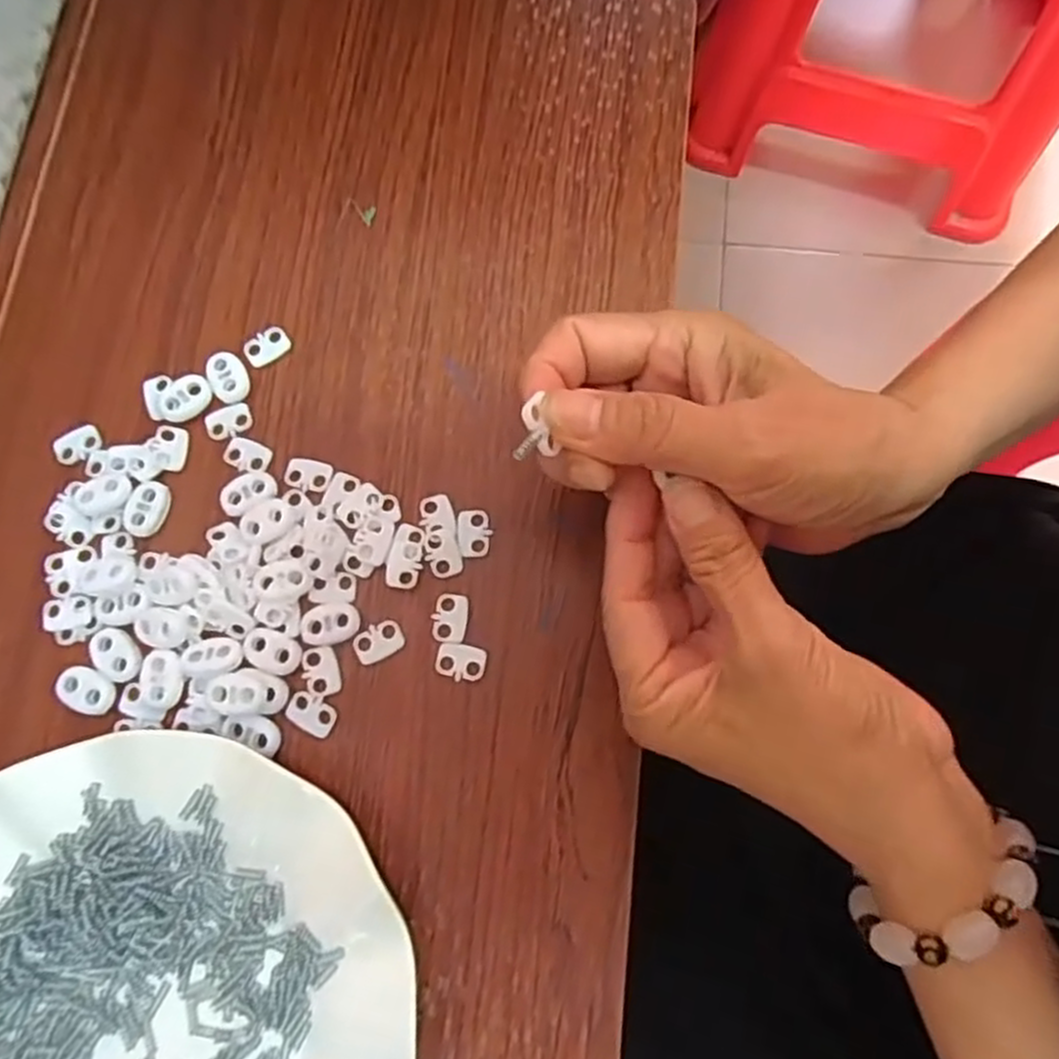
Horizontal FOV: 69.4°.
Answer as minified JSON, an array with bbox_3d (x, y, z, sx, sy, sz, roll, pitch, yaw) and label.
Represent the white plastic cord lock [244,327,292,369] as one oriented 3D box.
[{"bbox_3d":[-0.111,-0.077,0.323,0.019,0.004,0.014,-34,78,-7],"label":"white plastic cord lock"}]

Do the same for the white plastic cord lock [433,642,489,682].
[{"bbox_3d":[-0.026,0.050,0.290,0.019,0.004,0.013,14,77,4],"label":"white plastic cord lock"}]

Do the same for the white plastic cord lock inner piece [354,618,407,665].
[{"bbox_3d":[-0.058,0.043,0.293,0.019,0.004,0.014,-32,78,-7],"label":"white plastic cord lock inner piece"}]

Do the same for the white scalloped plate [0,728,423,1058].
[{"bbox_3d":[-0.130,0.165,0.253,0.184,0.024,0.179,0,76,1],"label":"white scalloped plate"}]

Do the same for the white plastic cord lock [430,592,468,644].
[{"bbox_3d":[-0.031,0.034,0.293,0.013,0.004,0.018,4,76,2],"label":"white plastic cord lock"}]

